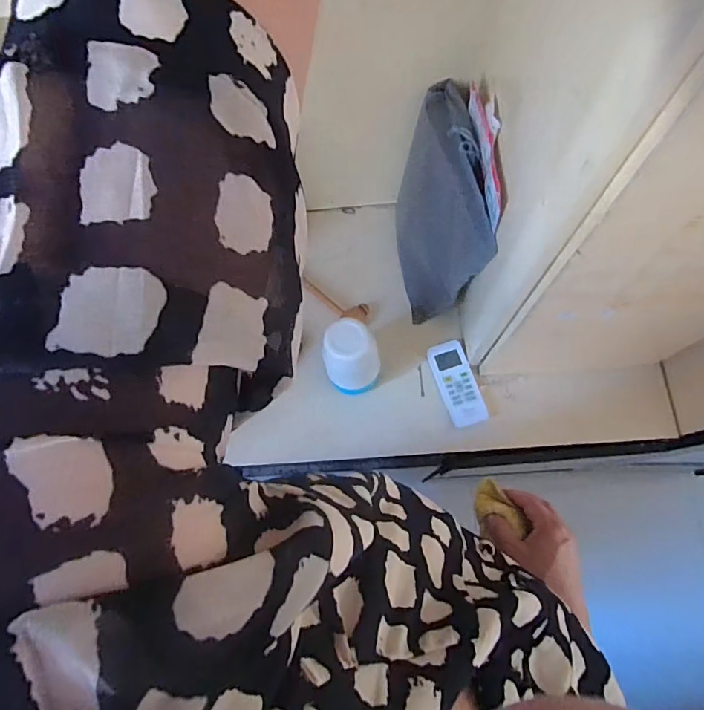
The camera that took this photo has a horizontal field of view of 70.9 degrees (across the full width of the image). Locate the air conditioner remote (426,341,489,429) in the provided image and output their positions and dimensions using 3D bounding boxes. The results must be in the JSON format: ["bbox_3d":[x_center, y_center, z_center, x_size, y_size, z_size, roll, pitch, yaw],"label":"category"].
[{"bbox_3d":[0.162,0.044,0.762,0.055,0.022,0.132,-18,74,-3],"label":"air conditioner remote"}]

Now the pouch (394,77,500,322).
[{"bbox_3d":[0.116,-0.190,0.707,0.079,0.254,0.229,-7,74,-1],"label":"pouch"}]

